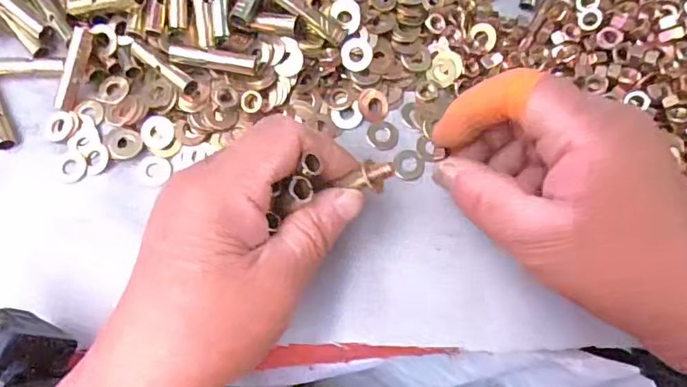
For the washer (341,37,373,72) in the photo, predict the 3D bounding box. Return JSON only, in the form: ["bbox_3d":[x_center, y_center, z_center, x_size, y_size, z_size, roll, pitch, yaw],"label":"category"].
[{"bbox_3d":[0.007,-0.074,0.282,0.016,0.004,0.017,1,96,7],"label":"washer"}]

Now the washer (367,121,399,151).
[{"bbox_3d":[0.021,-0.032,0.281,0.017,0.004,0.016,0,73,0],"label":"washer"}]

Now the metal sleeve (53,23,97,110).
[{"bbox_3d":[-0.142,-0.065,0.277,0.009,0.008,0.044,22,98,6],"label":"metal sleeve"}]

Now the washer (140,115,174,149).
[{"bbox_3d":[-0.097,-0.032,0.276,0.017,0.005,0.017,0,73,0],"label":"washer"}]

